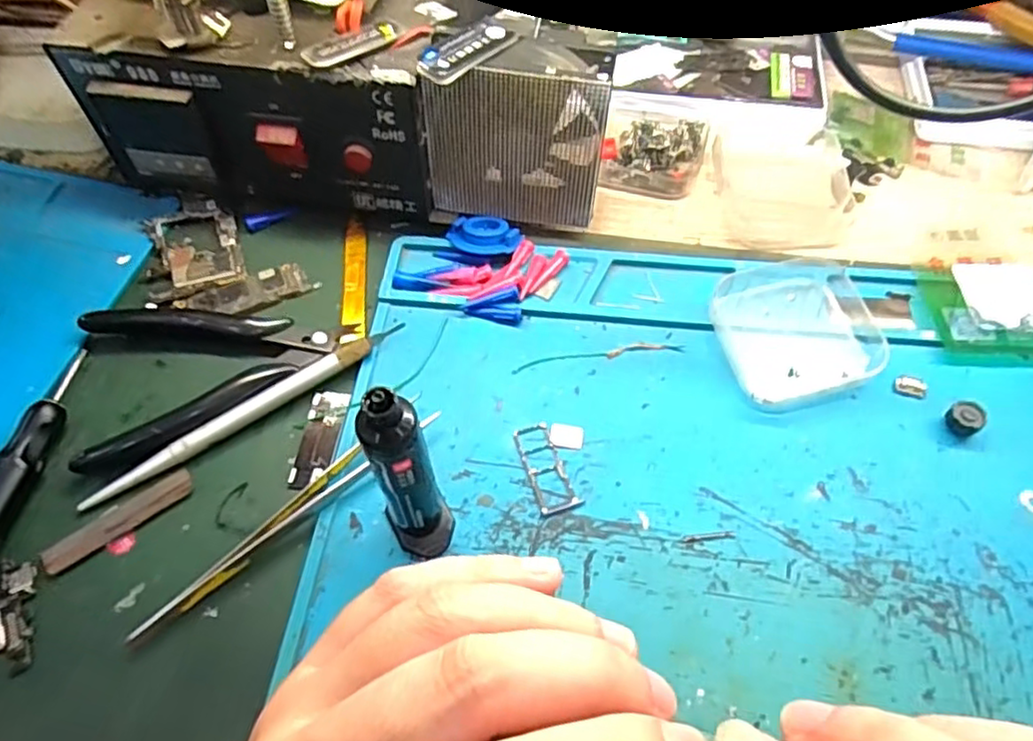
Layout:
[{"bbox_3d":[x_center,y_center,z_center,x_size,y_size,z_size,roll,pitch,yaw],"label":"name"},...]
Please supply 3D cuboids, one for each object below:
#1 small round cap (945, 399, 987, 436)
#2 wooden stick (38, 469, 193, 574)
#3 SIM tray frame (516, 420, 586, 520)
[{"bbox_3d":[0.184,0.020,0.274,0.011,0.010,0.013,-34,63,-18],"label":"small round cap"},{"bbox_3d":[-0.154,0.058,0.258,0.056,0.004,0.012,-34,63,-18],"label":"wooden stick"},{"bbox_3d":[0.012,0.038,0.268,0.017,0.004,0.040,-15,59,-8],"label":"SIM tray frame"}]

